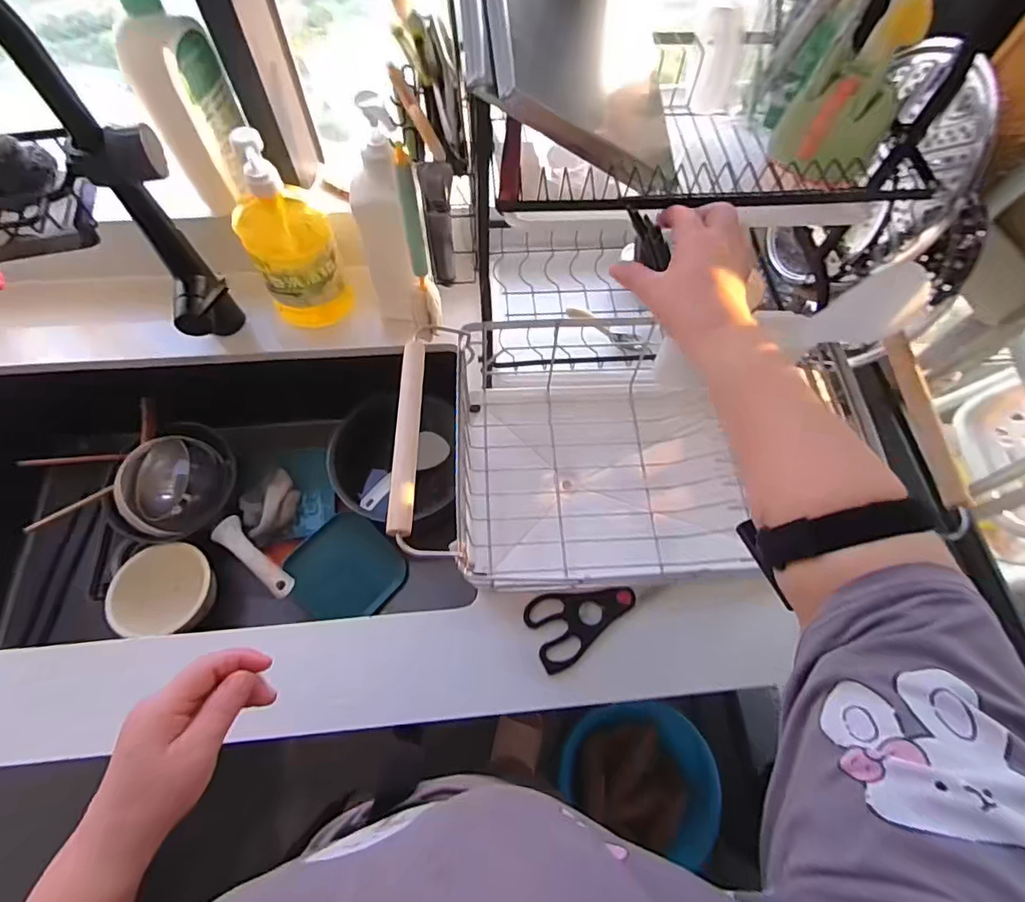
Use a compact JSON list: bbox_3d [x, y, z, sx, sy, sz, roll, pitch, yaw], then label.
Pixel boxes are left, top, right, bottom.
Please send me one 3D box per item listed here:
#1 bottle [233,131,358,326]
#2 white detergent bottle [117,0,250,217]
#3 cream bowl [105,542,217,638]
[{"bbox_3d":[-0.288,-0.276,0.646,0.106,0.255,0.115,-23,68,-12],"label":"bottle"},{"bbox_3d":[-0.360,-0.387,0.566,0.103,0.237,0.080,-28,69,-14],"label":"white detergent bottle"},{"bbox_3d":[-0.483,0.197,0.715,0.125,0.062,0.120,1,65,-2],"label":"cream bowl"}]

